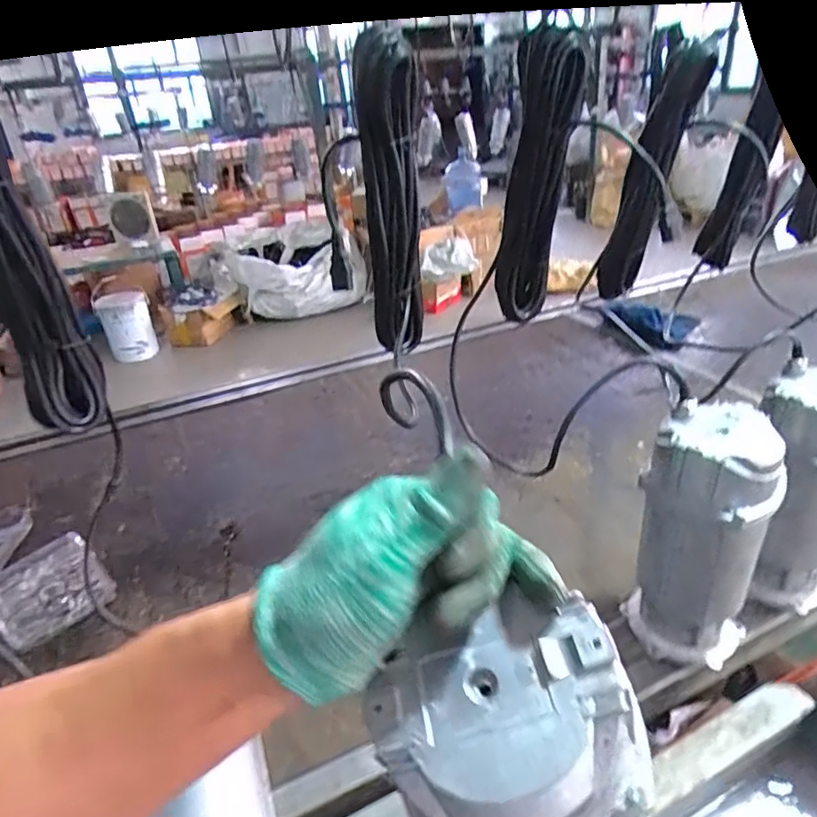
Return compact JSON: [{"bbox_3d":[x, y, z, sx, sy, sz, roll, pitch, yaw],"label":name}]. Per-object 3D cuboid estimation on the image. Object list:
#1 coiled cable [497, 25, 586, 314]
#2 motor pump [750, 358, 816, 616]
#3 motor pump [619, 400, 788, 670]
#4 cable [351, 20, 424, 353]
[{"bbox_3d":[0.160,-0.275,0.726,0.098,0.325,0.050,1,31,11],"label":"coiled cable"},{"bbox_3d":[0.492,0.104,0.718,0.126,0.287,0.110,-6,30,-2],"label":"motor pump"},{"bbox_3d":[0.334,0.161,0.675,0.114,0.316,0.128,-30,38,-36],"label":"motor pump"},{"bbox_3d":[-0.017,-0.216,0.640,0.063,0.328,0.088,-4,30,2],"label":"cable"}]

